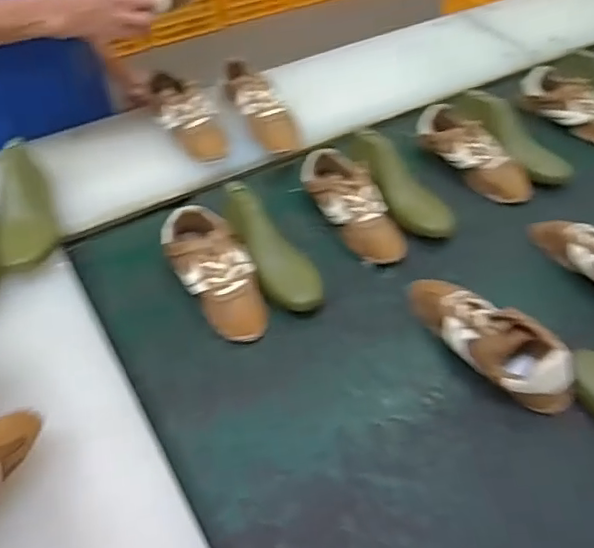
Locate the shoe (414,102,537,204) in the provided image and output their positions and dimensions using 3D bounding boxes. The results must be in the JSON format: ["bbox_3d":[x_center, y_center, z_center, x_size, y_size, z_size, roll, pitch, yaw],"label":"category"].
[{"bbox_3d":[0.301,-0.200,0.991,0.077,0.075,0.228,-32,55,-25],"label":"shoe"}]

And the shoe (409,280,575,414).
[{"bbox_3d":[0.234,0.076,0.732,0.083,0.070,0.238,-31,54,-24],"label":"shoe"}]

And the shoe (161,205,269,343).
[{"bbox_3d":[-0.110,-0.004,0.817,0.100,0.062,0.224,-23,51,-19],"label":"shoe"}]

